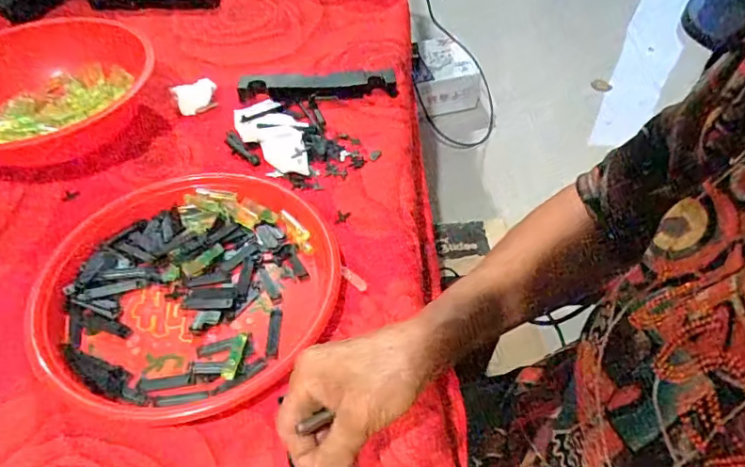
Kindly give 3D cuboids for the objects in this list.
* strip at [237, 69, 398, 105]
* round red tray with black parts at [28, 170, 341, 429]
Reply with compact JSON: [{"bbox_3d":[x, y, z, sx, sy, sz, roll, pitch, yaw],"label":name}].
[{"bbox_3d":[-0.066,-0.181,0.651,0.189,0.024,0.038,-8,50,-5],"label":"strip"},{"bbox_3d":[-0.156,0.038,0.475,0.233,0.026,0.265,22,54,19],"label":"round red tray with black parts"}]

